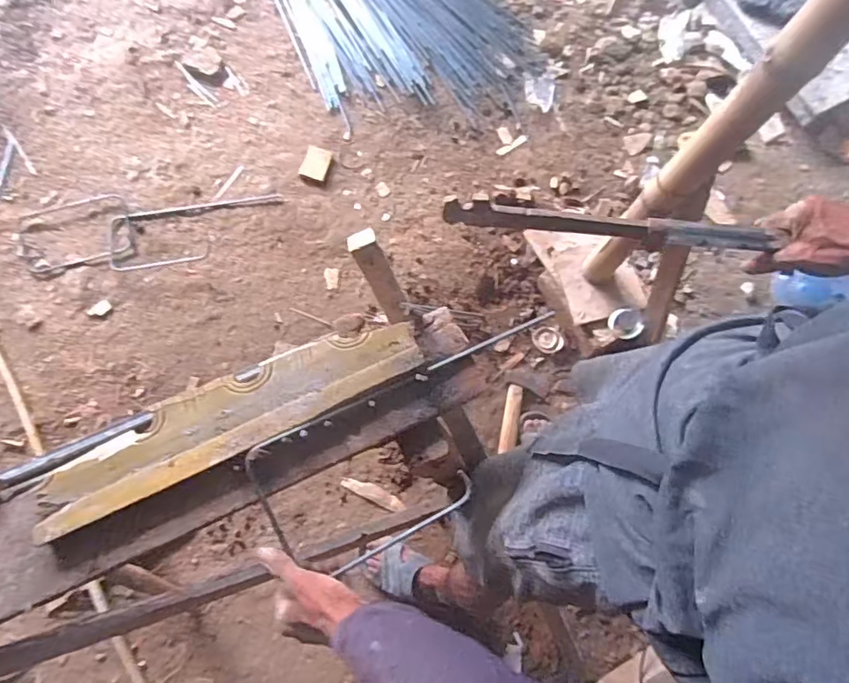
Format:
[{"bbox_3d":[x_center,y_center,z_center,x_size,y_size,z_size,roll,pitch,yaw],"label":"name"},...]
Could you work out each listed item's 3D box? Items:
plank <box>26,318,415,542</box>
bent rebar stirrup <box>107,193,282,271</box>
[{"bbox_3d":[-0.209,0.084,0.600,0.426,0.023,0.085,-27,79,-7],"label":"plank"},{"bbox_3d":[-0.597,-0.288,1.416,0.439,0.012,0.164,-10,79,-8],"label":"bent rebar stirrup"}]

